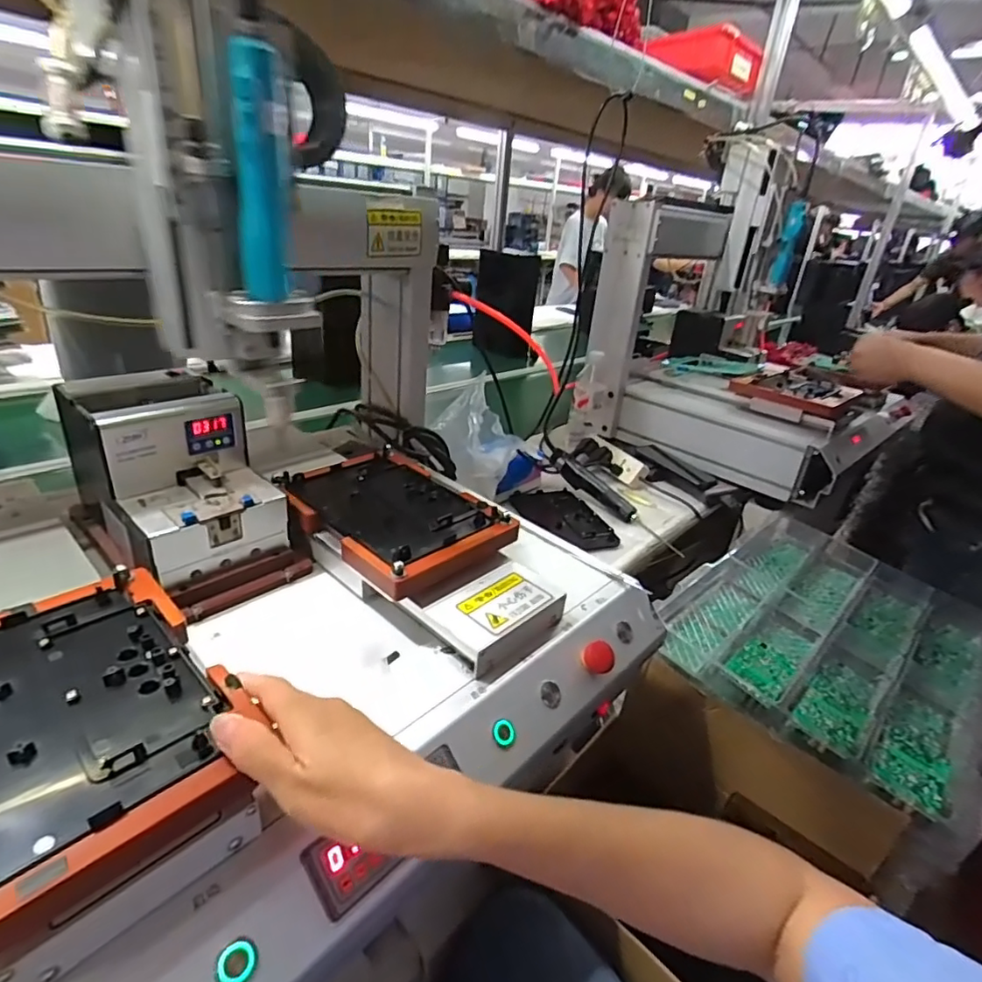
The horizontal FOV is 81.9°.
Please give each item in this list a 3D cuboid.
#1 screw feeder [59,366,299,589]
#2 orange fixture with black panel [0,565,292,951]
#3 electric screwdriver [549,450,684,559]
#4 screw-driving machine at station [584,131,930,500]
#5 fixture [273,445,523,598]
[{"bbox_3d":[-0.301,-0.026,0.543,0.184,0.139,0.131,28,34,35],"label":"screw feeder"},{"bbox_3d":[-0.249,0.136,0.335,0.207,0.039,0.155,27,33,35],"label":"orange fixture with black panel"},{"bbox_3d":[0.222,0.018,1.042,0.302,0.030,0.036,41,40,25],"label":"electric screwdriver"},{"bbox_3d":[0.558,-0.348,1.175,0.540,0.597,0.512,28,34,36],"label":"screw-driving machine at station"},{"bbox_3d":[-0.099,0.019,0.582,0.209,0.030,0.159,27,33,34],"label":"fixture"}]

